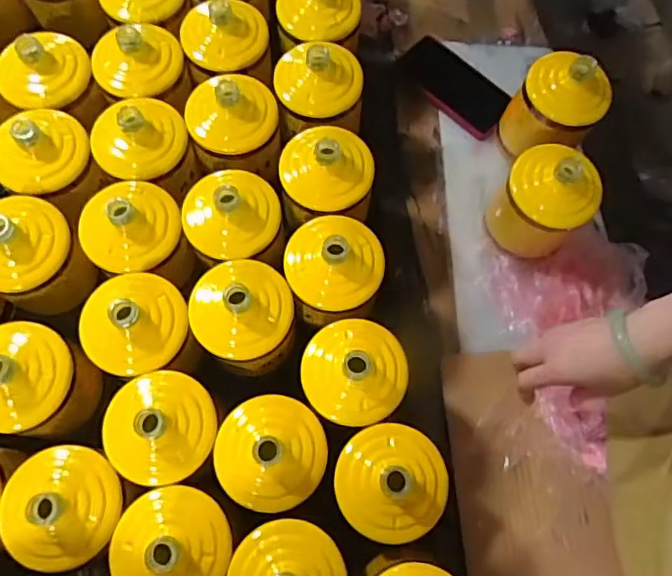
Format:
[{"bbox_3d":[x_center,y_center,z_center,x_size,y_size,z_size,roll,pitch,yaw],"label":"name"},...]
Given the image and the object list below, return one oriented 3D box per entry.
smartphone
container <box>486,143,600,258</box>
[{"bbox_3d":[0.165,-0.283,0.784,0.163,0.016,0.086,40,75,13],"label":"smartphone"},{"bbox_3d":[0.231,-0.088,0.651,0.103,0.158,0.087,31,70,4],"label":"container"}]

